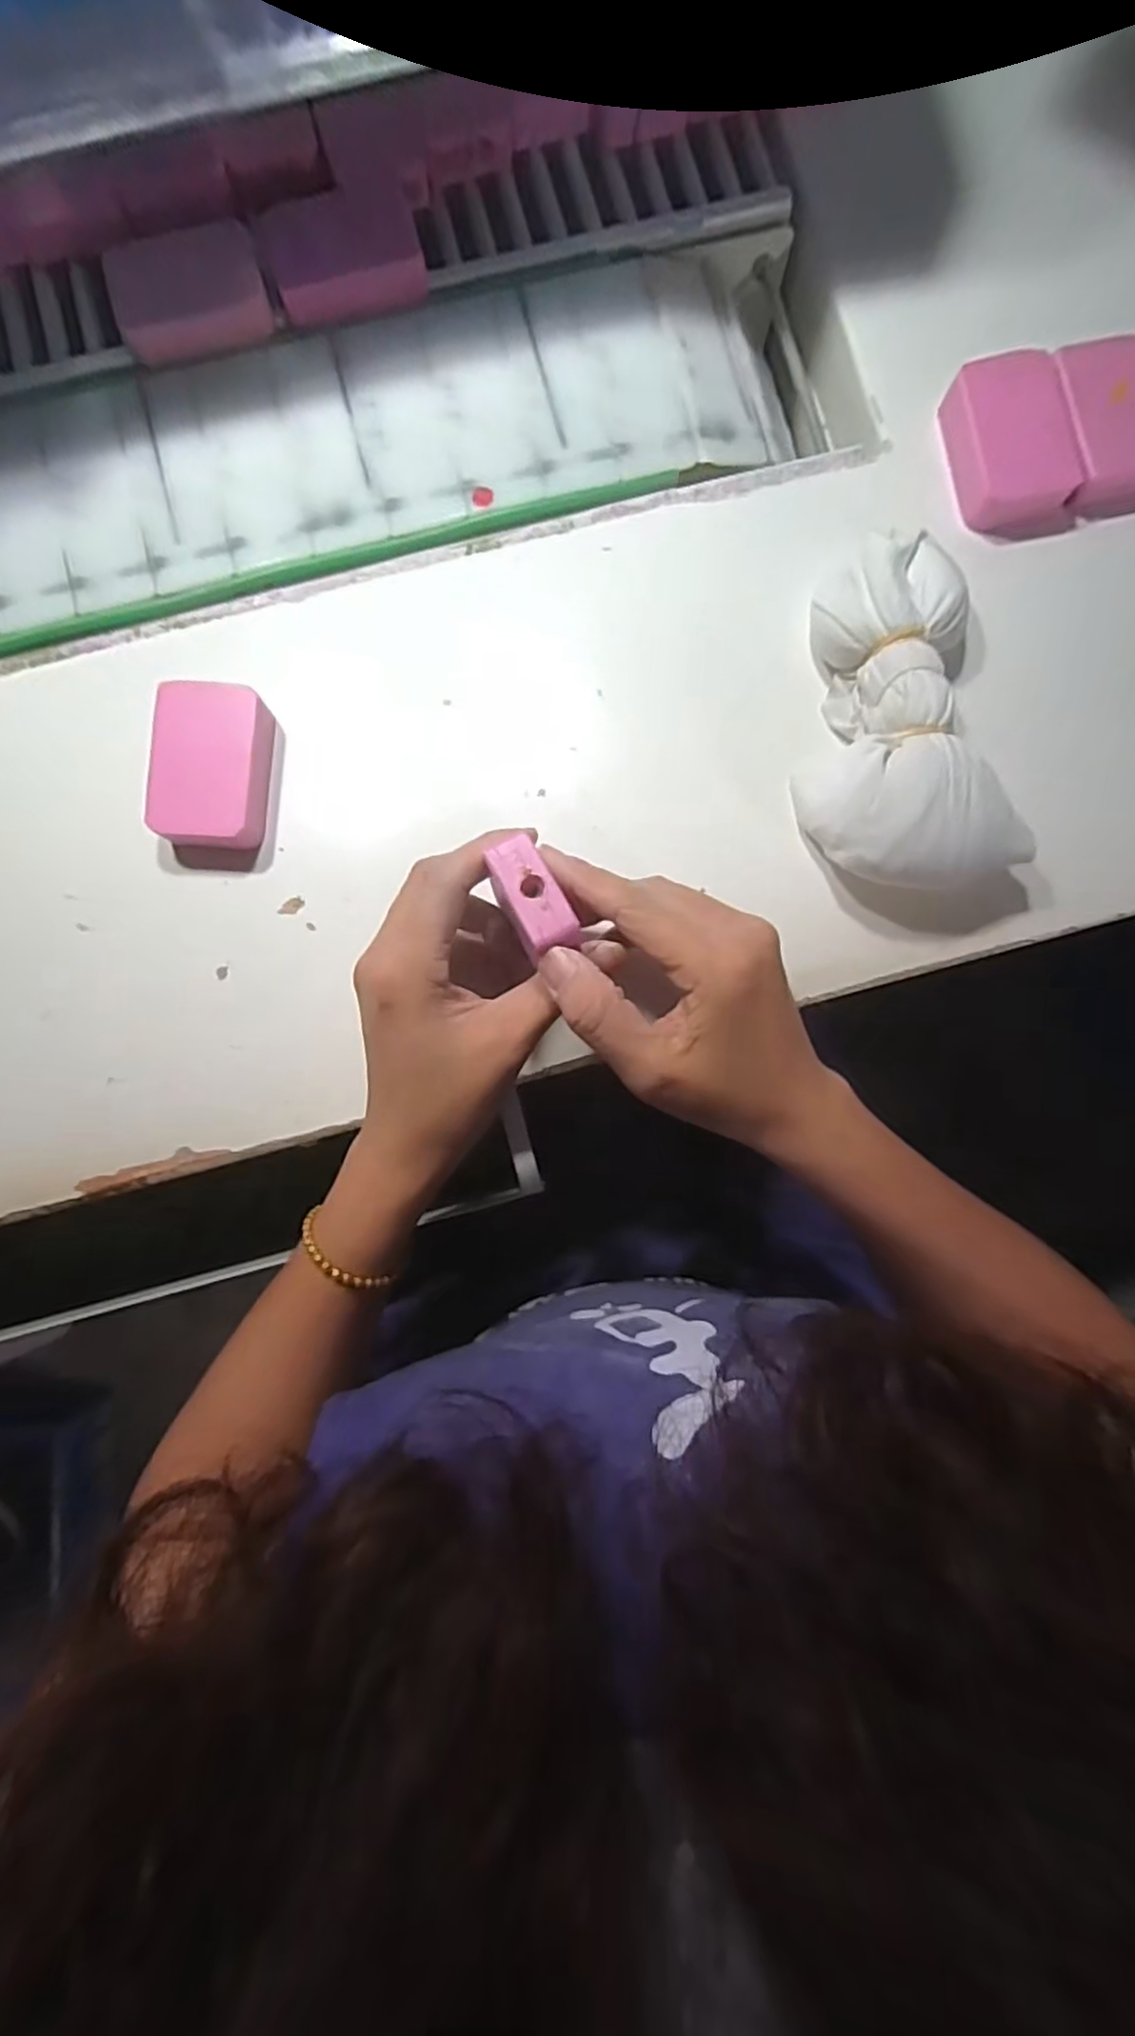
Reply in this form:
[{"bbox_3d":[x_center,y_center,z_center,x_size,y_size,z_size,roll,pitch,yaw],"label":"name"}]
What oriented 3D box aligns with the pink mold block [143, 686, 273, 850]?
[{"bbox_3d":[-0.164,-0.114,0.325,0.047,0.020,0.073,4,85,0],"label":"pink mold block"}]

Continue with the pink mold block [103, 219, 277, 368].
[{"bbox_3d":[-0.182,-0.350,0.341,0.072,0.015,0.047,-13,85,-2],"label":"pink mold block"}]

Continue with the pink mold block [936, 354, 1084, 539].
[{"bbox_3d":[0.215,-0.278,0.343,0.053,0.018,0.077,-14,85,-2],"label":"pink mold block"}]

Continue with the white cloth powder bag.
[{"bbox_3d":[0.149,-0.134,0.319,0.093,0.047,0.167,-12,85,-2],"label":"white cloth powder bag"}]

